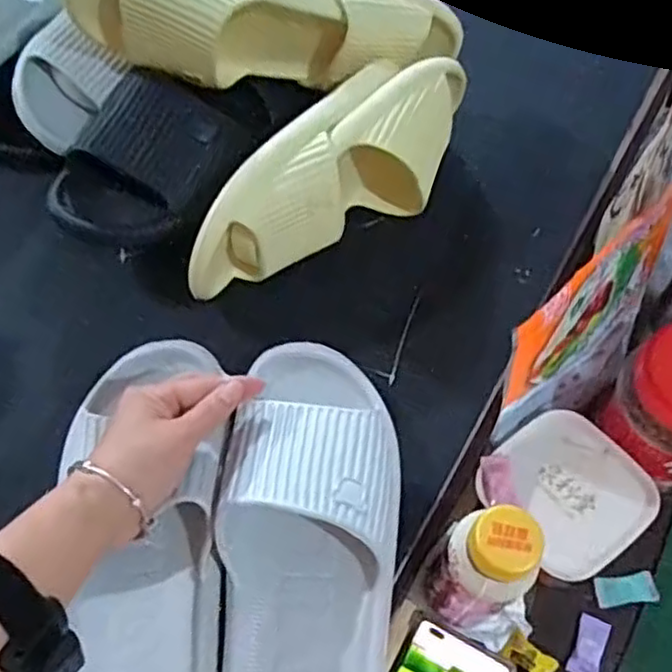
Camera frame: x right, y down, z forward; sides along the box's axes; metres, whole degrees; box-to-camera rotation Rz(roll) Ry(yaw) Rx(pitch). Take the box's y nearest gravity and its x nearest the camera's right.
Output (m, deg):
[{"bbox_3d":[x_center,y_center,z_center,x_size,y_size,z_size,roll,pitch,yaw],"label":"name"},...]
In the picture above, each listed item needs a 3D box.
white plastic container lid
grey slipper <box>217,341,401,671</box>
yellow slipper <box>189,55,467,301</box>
[{"bbox_3d":[0.175,0.116,0.522,0.109,0.018,0.109,-33,64,-15],"label":"white plastic container lid"},{"bbox_3d":[-0.016,0.131,0.426,0.104,0.064,0.286,1,66,3],"label":"grey slipper"},{"bbox_3d":[0.009,-0.124,0.543,0.083,0.096,0.270,34,67,19],"label":"yellow slipper"}]

